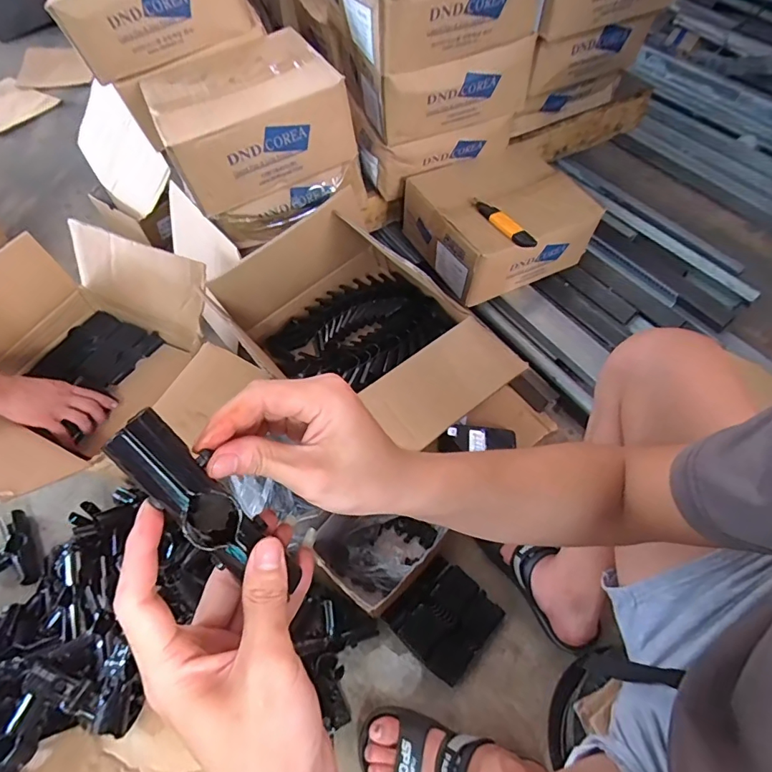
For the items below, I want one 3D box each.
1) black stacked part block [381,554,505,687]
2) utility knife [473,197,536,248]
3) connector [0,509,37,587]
[{"bbox_3d":[0.087,0.346,0.691,0.132,0.053,0.131,37,65,22],"label":"black stacked part block"},{"bbox_3d":[0.224,-0.325,0.895,0.026,0.025,0.168,-28,61,-16],"label":"utility knife"},{"bbox_3d":[-0.635,0.287,0.770,0.082,0.034,0.137,-28,61,-16],"label":"connector"}]

